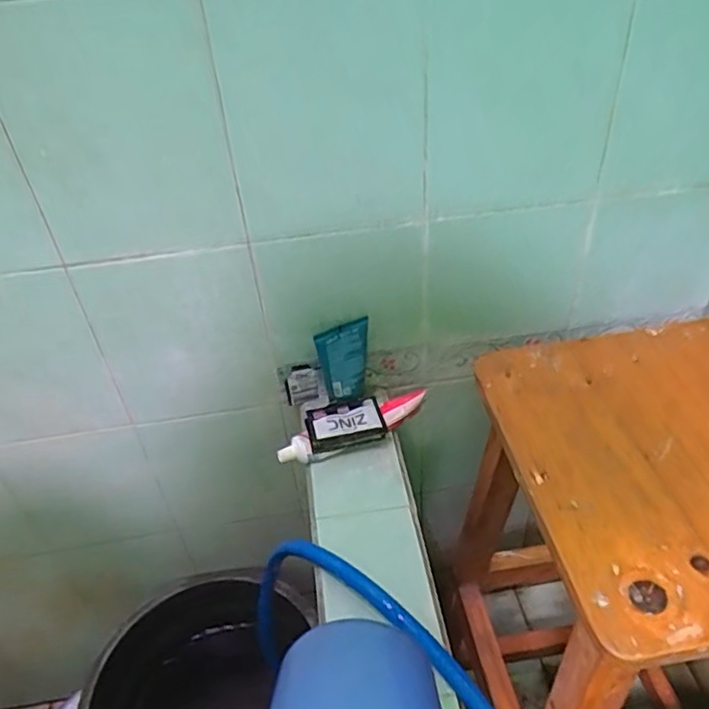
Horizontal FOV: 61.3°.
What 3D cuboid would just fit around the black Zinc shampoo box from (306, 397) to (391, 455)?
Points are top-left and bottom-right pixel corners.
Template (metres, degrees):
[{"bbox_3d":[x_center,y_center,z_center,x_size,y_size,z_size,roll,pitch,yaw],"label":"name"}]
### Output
[{"bbox_3d":[-0.012,0.085,0.748,0.094,0.021,0.066,-11,40,-9],"label":"black Zinc shampoo box"}]

